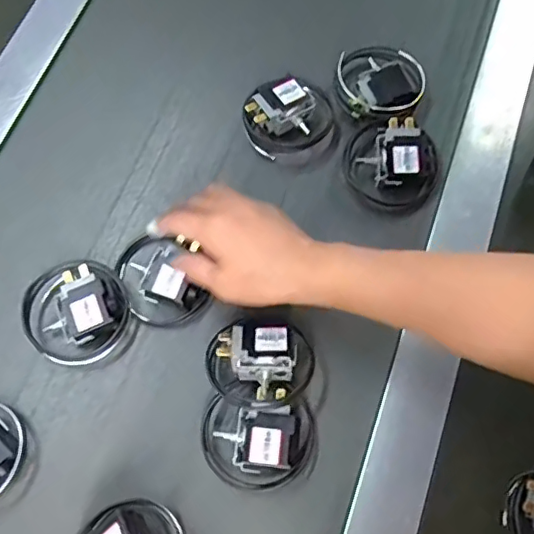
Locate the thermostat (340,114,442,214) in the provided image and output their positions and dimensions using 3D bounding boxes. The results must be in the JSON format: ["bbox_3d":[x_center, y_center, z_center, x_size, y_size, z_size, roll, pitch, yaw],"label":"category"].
[{"bbox_3d":[0.107,-0.091,0.488,0.080,0.030,0.073,0,70,1],"label":"thermostat"}]

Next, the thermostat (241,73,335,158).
[{"bbox_3d":[0.020,-0.139,0.512,0.082,0.028,0.063,-14,70,-5],"label":"thermostat"}]

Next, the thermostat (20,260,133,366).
[{"bbox_3d":[-0.152,0.034,0.452,0.080,0.028,0.078,0,70,1],"label":"thermostat"}]

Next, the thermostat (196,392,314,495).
[{"bbox_3d":[-0.007,0.128,0.414,0.083,0.029,0.072,-2,70,0],"label":"thermostat"}]

